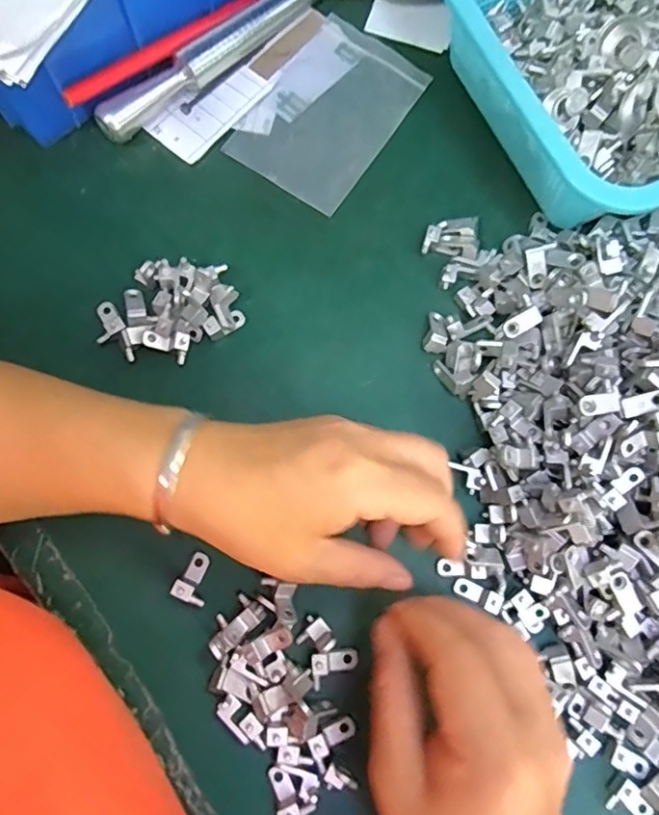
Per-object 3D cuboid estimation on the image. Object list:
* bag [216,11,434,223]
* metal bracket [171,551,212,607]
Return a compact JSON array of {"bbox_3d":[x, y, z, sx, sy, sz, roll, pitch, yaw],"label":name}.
[{"bbox_3d":[0.001,-0.185,0.344,0.079,0.004,0.119,34,79,6],"label":"bag"},{"bbox_3d":[-0.068,0.086,0.279,0.016,0.011,0.023,17,78,2],"label":"metal bracket"}]

